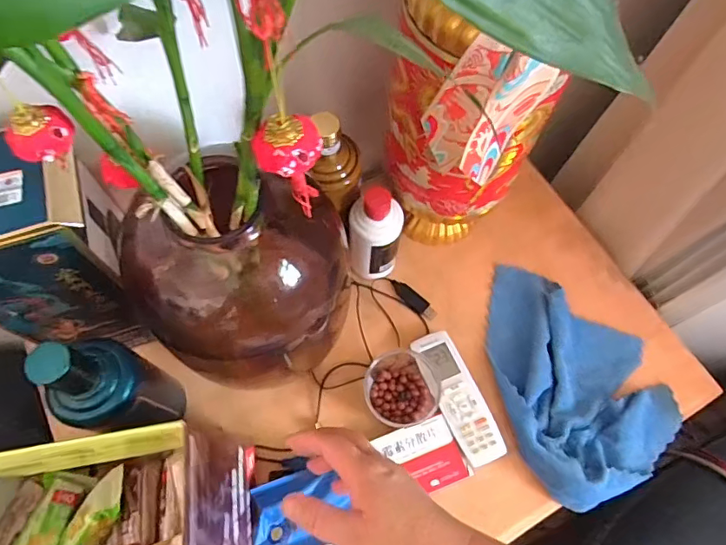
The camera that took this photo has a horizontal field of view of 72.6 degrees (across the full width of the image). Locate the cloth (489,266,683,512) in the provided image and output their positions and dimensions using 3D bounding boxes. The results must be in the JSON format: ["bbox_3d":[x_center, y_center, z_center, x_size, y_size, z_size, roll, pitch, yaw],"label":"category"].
[{"bbox_3d":[0.255,0.114,0.601,0.191,0.030,0.276,-16,67,-11],"label":"cloth"}]

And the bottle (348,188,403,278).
[{"bbox_3d":[0.014,-0.042,0.596,0.061,0.148,0.049,-6,66,-6],"label":"bottle"}]

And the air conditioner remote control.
[{"bbox_3d":[0.112,0.145,0.585,0.052,0.016,0.159,-21,68,-13],"label":"air conditioner remote control"}]

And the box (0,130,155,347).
[{"bbox_3d":[-0.295,-0.024,0.451,0.130,0.176,0.105,-12,67,-9],"label":"box"}]

